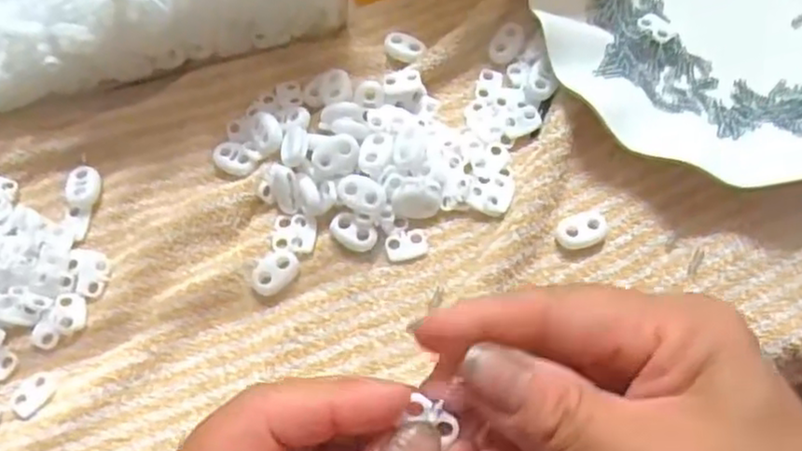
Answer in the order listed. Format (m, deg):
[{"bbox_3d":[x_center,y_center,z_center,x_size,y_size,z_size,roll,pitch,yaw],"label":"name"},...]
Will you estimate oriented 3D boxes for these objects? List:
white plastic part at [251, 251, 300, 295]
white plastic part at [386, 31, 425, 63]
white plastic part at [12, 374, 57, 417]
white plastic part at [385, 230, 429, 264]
[{"bbox_3d":[-0.056,0.021,0.298,0.022,0.005,0.015,-41,71,-15],"label":"white plastic part"},{"bbox_3d":[0.002,-0.090,0.340,0.022,0.005,0.014,26,69,13],"label":"white plastic part"},{"bbox_3d":[-0.156,0.072,0.284,0.019,0.004,0.013,-41,71,-15],"label":"white plastic part"},{"bbox_3d":[0.003,0.009,0.302,0.019,0.004,0.013,-17,66,-6],"label":"white plastic part"}]

